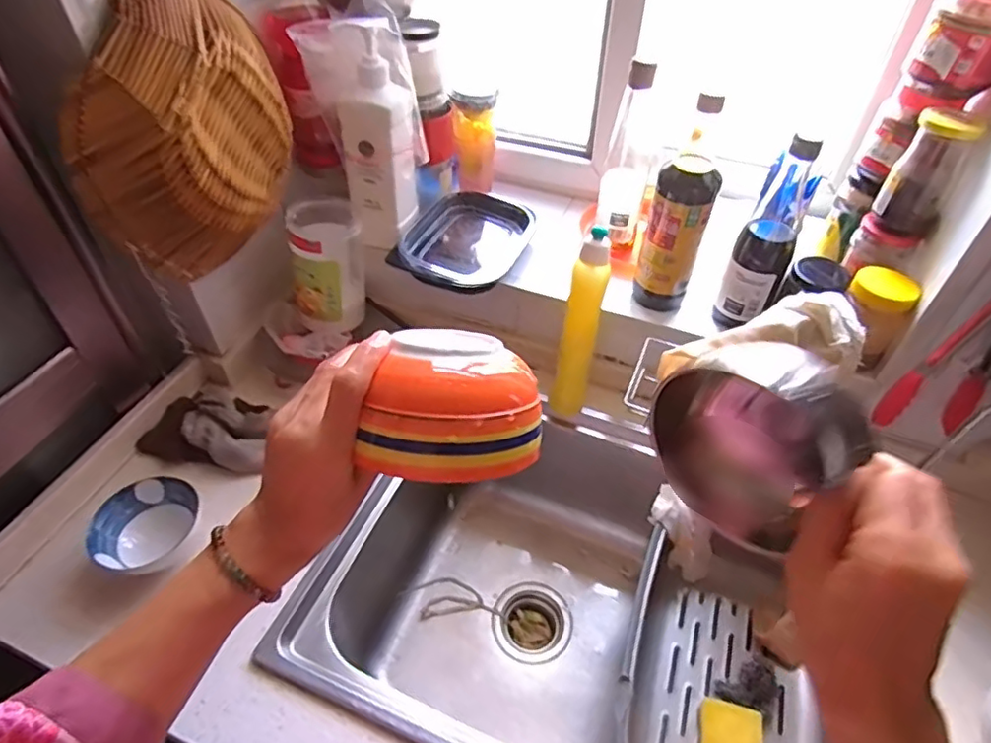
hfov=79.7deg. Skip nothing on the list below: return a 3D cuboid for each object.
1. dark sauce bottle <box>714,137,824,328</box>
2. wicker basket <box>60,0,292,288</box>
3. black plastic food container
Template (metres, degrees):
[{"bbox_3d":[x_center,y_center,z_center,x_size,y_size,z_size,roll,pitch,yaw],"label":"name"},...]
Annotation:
[{"bbox_3d":[0.318,-0.151,0.693,0.063,0.215,0.061,22,50,19],"label":"dark sauce bottle"},{"bbox_3d":[-0.335,-0.255,0.663,0.088,0.278,0.236,16,48,14],"label":"wicker basket"},{"bbox_3d":[-0.045,-0.190,0.864,0.155,0.052,0.175,16,48,14],"label":"black plastic food container"}]

